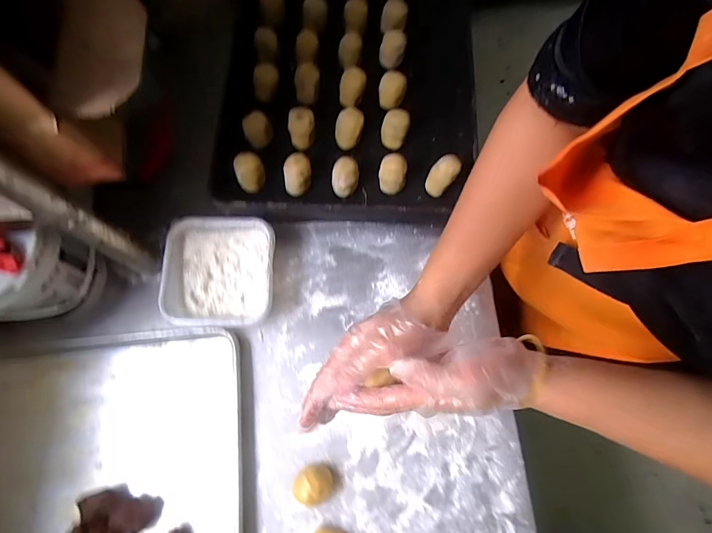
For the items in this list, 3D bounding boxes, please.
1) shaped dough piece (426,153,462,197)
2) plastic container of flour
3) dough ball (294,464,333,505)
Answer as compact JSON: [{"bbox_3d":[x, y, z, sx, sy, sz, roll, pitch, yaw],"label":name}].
[{"bbox_3d":[0.127,-0.134,0.579,0.041,0.057,0.050,23,73,7],"label":"shaped dough piece"},{"bbox_3d":[-0.204,0.014,0.604,0.162,0.063,0.162,0,71,1],"label":"plastic container of flour"},{"bbox_3d":[-0.058,0.290,0.525,0.055,0.037,0.048,-10,71,-2],"label":"dough ball"}]

